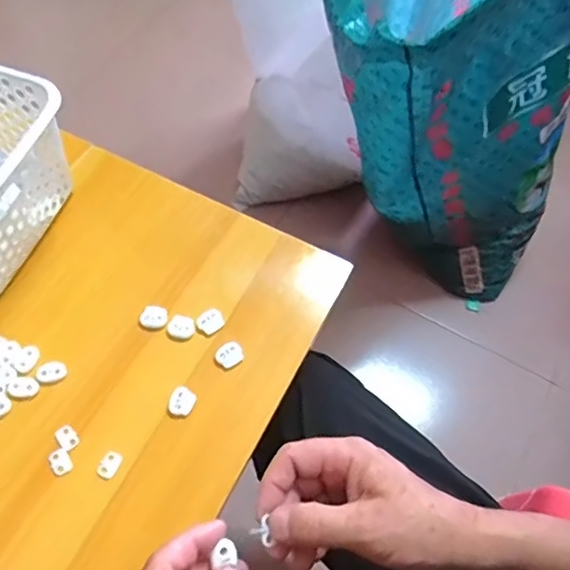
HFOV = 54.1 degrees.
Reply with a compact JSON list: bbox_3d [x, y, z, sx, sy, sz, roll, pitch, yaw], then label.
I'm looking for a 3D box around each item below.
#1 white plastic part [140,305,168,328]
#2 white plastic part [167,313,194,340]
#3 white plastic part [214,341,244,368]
[{"bbox_3d":[-0.113,0.027,0.486,0.023,0.004,0.020,8,60,2],"label":"white plastic part"},{"bbox_3d":[-0.089,0.036,0.482,0.023,0.008,0.020,16,61,6],"label":"white plastic part"},{"bbox_3d":[-0.046,0.058,0.469,0.022,0.005,0.020,-39,69,-22],"label":"white plastic part"}]

